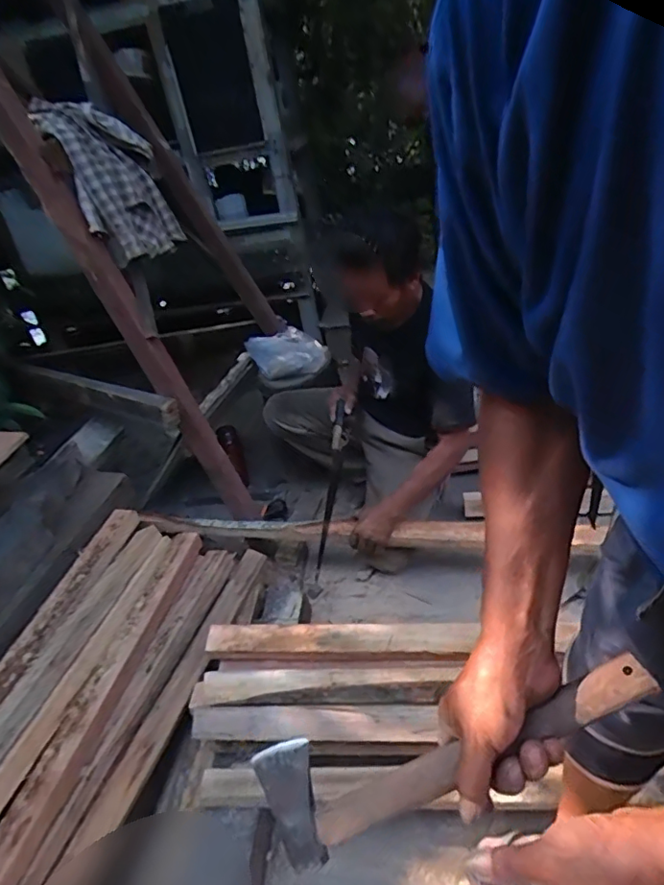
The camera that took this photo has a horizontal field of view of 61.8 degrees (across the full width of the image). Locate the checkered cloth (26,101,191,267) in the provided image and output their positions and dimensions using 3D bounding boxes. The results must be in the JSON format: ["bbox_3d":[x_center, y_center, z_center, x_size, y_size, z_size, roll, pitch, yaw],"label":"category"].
[{"bbox_3d":[-0.488,-0.602,1.283,0.086,0.322,0.285,6,36,26],"label":"checkered cloth"}]

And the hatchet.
[{"bbox_3d":[0.086,0.251,0.461,0.345,0.048,0.079,-29,29,12],"label":"hatchet"}]

